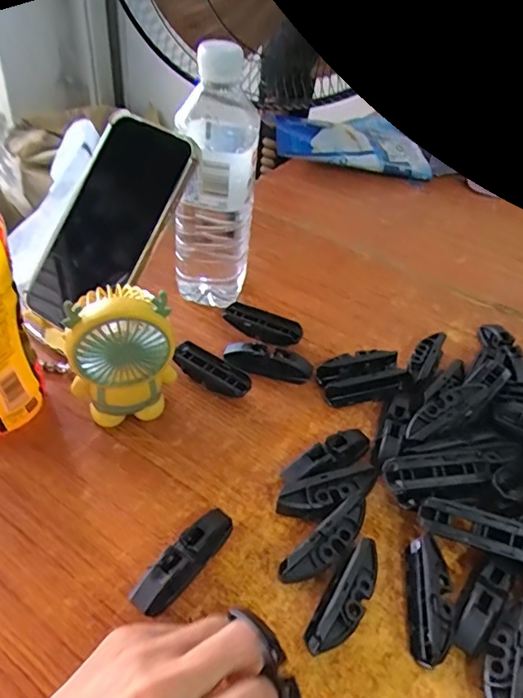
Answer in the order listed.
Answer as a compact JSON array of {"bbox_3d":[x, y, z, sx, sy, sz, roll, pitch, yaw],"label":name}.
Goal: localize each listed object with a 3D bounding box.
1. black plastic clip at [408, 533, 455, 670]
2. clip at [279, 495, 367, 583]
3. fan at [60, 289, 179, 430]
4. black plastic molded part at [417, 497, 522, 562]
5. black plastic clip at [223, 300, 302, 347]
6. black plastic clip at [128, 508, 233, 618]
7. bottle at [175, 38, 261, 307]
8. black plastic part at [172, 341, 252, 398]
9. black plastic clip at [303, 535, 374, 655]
[{"bbox_3d":[0.099,0.144,0.311,0.023,0.020,0.070,11,42,5],"label":"black plastic clip"},{"bbox_3d":[0.042,0.120,0.328,0.072,0.023,0.019,-31,54,-34],"label":"clip"},{"bbox_3d":[-0.096,0.007,0.366,0.065,0.110,0.034,-11,45,-18],"label":"fan"},{"bbox_3d":[0.137,0.111,0.328,0.076,0.013,0.018,17,43,12],"label":"black plastic molded part"},{"bbox_3d":[0.000,-0.021,0.473,0.072,0.023,0.017,21,44,16],"label":"black plastic clip"},{"bbox_3d":[-0.044,0.123,0.314,0.018,0.021,0.072,32,48,25],"label":"black plastic clip"},{"bbox_3d":[-0.039,-0.127,0.443,0.064,0.213,0.061,3,42,-4],"label":"bottle"},{"bbox_3d":[-0.039,0.019,0.424,0.066,0.017,0.023,28,47,22],"label":"black plastic part"},{"bbox_3d":[0.050,0.141,0.305,0.021,0.025,0.068,27,46,22],"label":"black plastic clip"}]

